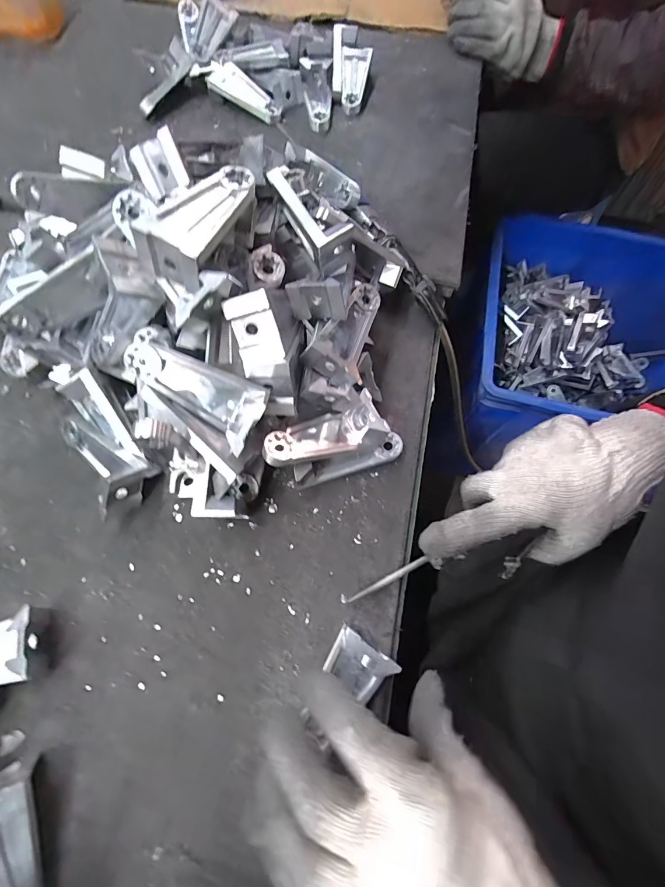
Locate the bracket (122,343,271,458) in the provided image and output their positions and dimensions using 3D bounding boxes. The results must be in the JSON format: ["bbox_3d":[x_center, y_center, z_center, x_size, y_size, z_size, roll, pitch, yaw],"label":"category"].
[{"bbox_3d":[-0.095,-0.037,0.265,0.094,0.030,0.046,29,71,-7],"label":"bracket"}]

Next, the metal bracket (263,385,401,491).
[{"bbox_3d":[0.003,0.003,0.313,0.106,0.047,0.053,-26,73,-11],"label":"metal bracket"}]

